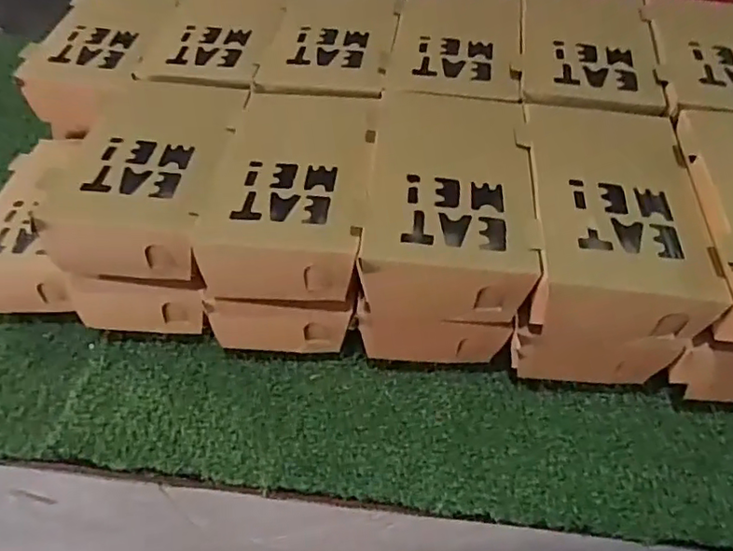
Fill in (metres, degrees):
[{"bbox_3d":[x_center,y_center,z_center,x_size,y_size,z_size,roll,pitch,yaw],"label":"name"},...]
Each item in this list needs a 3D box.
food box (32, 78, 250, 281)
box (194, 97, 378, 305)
[{"bbox_3d":[-0.134,-0.066,0.383,0.095,0.053,0.161,2,50,4],"label":"food box"},{"bbox_3d":[-0.042,-0.056,0.364,0.091,0.041,0.144,4,51,4],"label":"box"}]

